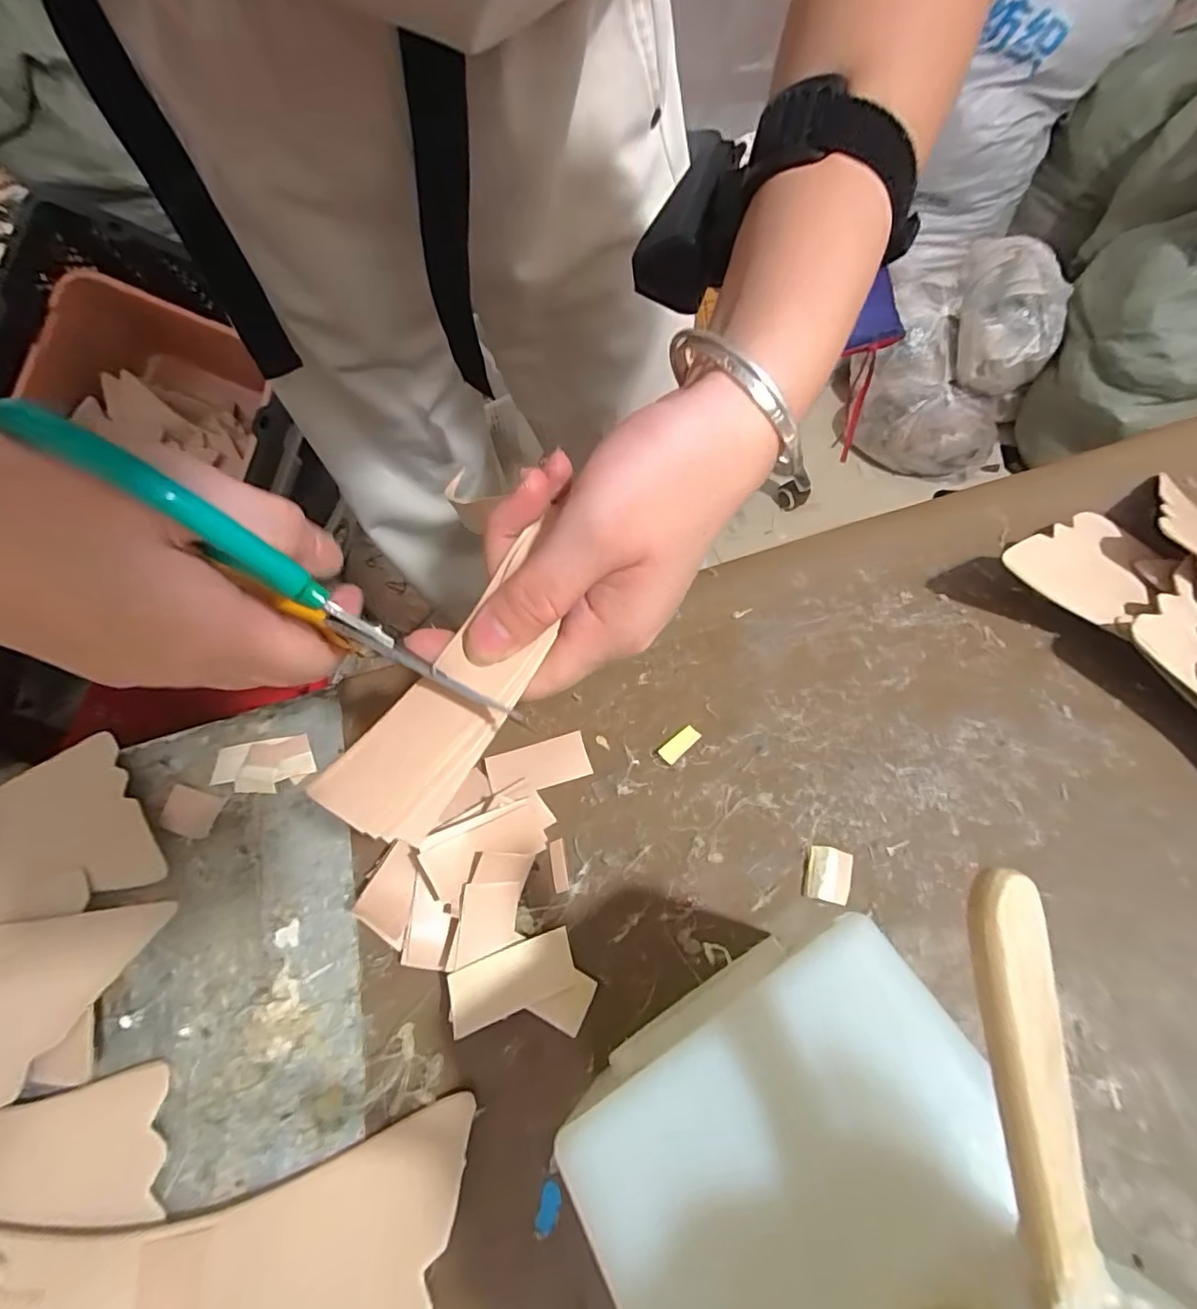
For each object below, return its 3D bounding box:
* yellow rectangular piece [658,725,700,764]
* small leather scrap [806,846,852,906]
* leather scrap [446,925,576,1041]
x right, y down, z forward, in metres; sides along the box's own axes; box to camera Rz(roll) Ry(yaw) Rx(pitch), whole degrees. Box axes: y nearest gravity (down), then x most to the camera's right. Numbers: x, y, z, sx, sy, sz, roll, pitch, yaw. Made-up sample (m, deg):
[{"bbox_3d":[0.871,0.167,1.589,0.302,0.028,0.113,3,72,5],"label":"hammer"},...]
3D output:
[{"bbox_3d":[0.041,0.045,0.291,0.023,0.004,0.010,-39,66,-16],"label":"yellow rectangular piece"},{"bbox_3d":[0.104,0.099,0.257,0.019,0.006,0.023,12,63,10],"label":"small leather scrap"},{"bbox_3d":[-0.036,0.136,0.239,0.052,0.004,0.023,-15,72,-19],"label":"leather scrap"}]

